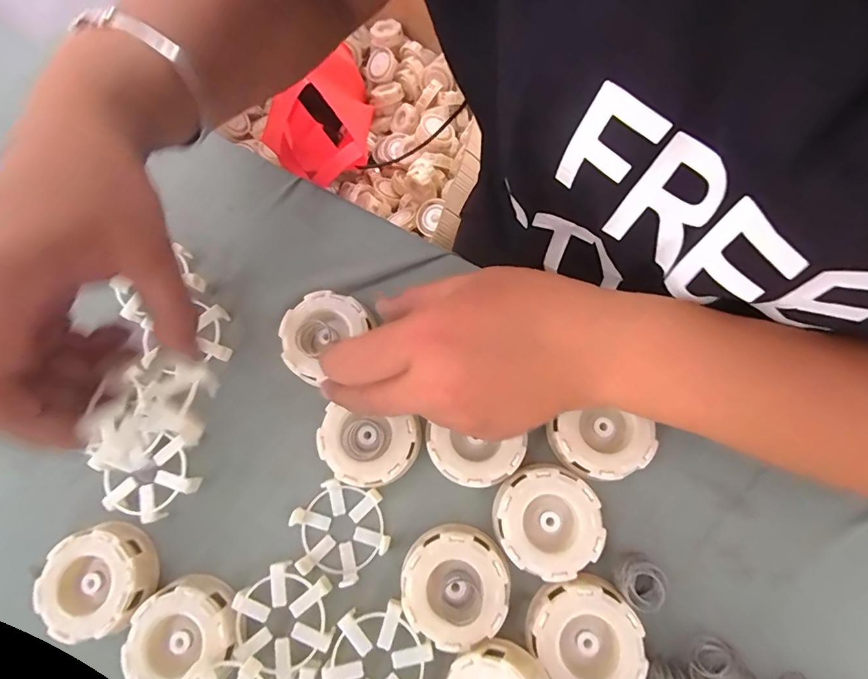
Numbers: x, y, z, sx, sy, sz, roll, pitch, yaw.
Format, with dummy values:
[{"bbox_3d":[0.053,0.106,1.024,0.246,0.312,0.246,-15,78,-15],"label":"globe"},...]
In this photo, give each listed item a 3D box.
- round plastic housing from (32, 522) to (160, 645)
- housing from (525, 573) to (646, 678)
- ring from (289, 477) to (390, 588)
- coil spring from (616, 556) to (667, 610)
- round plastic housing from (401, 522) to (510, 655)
[{"bbox_3d":[-0.198,0.141,0.261,0.057,0.019,0.058,0,71,1],"label":"round plastic housing"},{"bbox_3d":[0.084,0.165,0.245,0.055,0.018,0.060,0,71,1],"label":"housing"},{"bbox_3d":[-0.058,0.117,0.272,0.060,0.008,0.054,15,72,6],"label":"ring"},{"bbox_3d":[0.118,0.138,0.251,0.021,0.022,0.026,43,77,14],"label":"coil spring"},{"bbox_3d":[0.012,0.141,0.255,0.059,0.021,0.061,0,71,1],"label":"round plastic housing"}]

